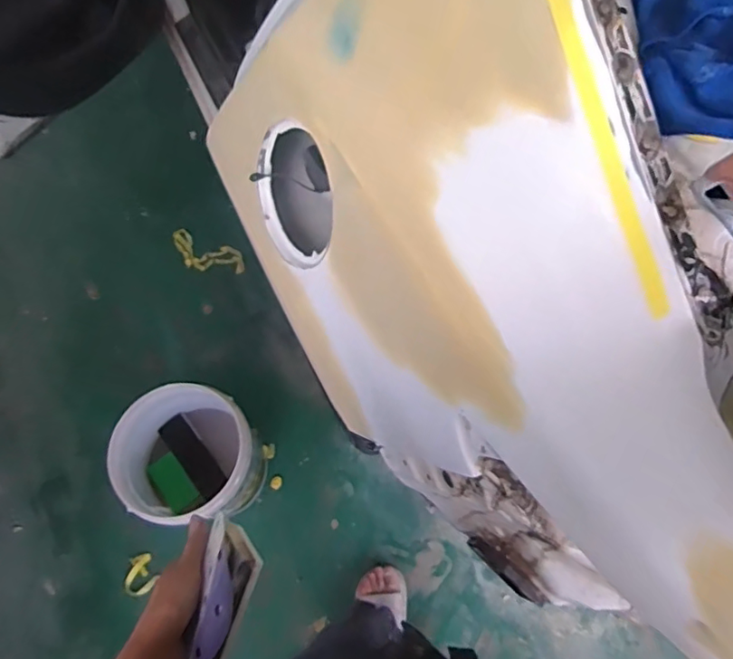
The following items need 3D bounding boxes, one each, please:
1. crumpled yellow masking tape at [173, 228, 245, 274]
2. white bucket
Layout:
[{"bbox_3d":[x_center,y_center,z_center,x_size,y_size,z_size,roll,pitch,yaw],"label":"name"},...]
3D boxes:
[{"bbox_3d":[-0.482,-0.224,1.711,0.254,0.031,0.102,22,72,10],"label":"crumpled yellow masking tape"},{"bbox_3d":[-0.386,0.304,1.306,0.279,0.308,0.277,-1,70,2],"label":"white bucket"}]

